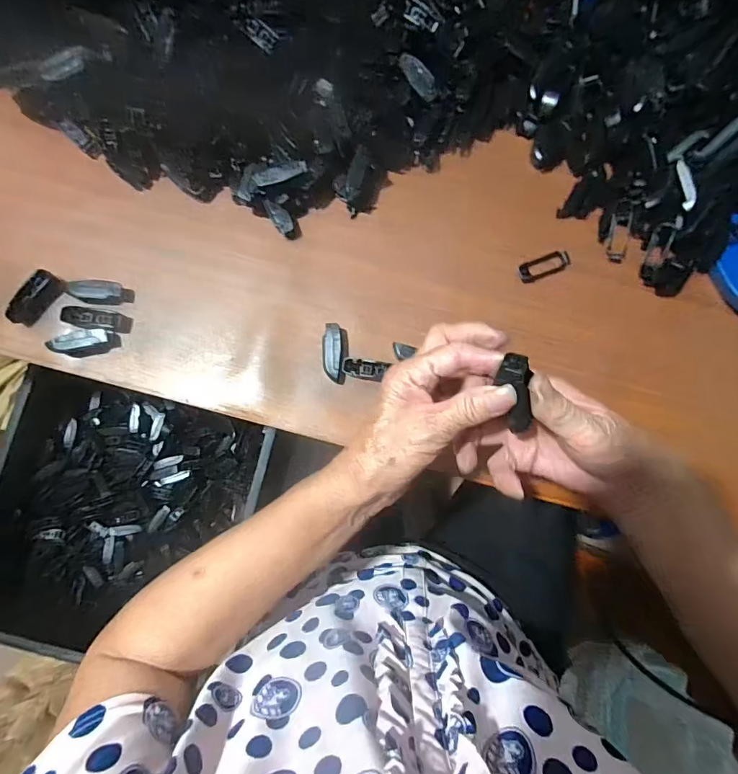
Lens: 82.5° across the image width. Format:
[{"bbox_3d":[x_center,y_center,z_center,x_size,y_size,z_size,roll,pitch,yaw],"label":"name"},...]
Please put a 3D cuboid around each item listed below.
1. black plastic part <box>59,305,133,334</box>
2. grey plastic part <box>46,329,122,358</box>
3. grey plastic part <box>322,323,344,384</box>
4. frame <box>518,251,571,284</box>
[{"bbox_3d":[-0.260,-0.065,0.401,0.064,0.006,0.021,8,84,-1],"label":"black plastic part"},{"bbox_3d":[-0.268,-0.042,0.397,0.059,0.014,0.024,-4,84,-2],"label":"grey plastic part"},{"bbox_3d":[-0.034,-0.032,0.404,0.019,0.016,0.055,-3,84,-2],"label":"grey plastic part"},{"bbox_3d":[0.177,-0.121,0.423,0.056,0.006,0.020,-21,85,-4],"label":"frame"}]

